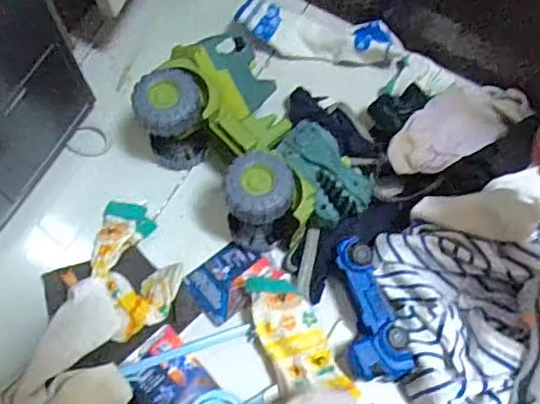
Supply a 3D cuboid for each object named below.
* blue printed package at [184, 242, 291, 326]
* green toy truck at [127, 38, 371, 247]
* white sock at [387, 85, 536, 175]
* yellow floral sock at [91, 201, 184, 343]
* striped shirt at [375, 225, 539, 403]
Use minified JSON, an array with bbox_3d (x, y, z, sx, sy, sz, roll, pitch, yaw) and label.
[{"bbox_3d":[-0.035,0.071,0.534,0.080,0.005,0.058,-36,73,-14],"label":"blue printed package"},{"bbox_3d":[-0.015,-0.049,0.528,0.129,0.102,0.212,-39,74,-15],"label":"green toy truck"},{"bbox_3d":[0.188,-0.078,0.561,0.178,0.027,0.069,-29,71,-28],"label":"white sock"},{"bbox_3d":[-0.127,0.056,0.525,0.071,0.027,0.127,-20,70,-8],"label":"yellow floral sock"},{"bbox_3d":[0.240,0.096,0.491,0.260,0.063,0.162,-6,68,-3],"label":"striped shirt"}]

